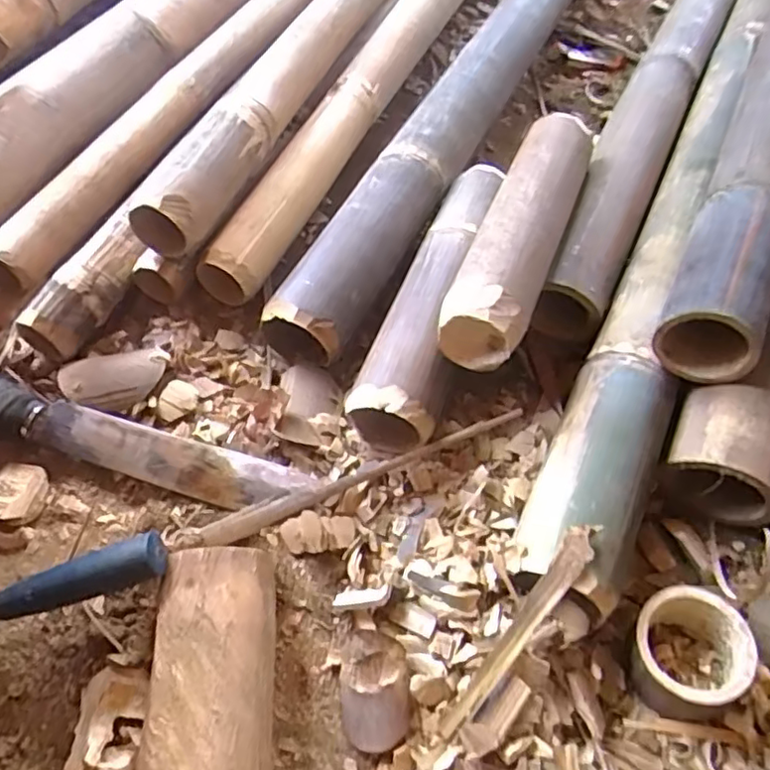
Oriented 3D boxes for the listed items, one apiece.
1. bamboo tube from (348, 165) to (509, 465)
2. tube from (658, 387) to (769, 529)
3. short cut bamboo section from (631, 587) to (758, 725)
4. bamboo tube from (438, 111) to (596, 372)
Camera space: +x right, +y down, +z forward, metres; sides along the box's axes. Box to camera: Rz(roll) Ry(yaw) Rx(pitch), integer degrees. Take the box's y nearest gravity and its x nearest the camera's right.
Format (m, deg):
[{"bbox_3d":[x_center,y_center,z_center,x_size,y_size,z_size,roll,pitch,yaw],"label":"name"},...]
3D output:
[{"bbox_3d":[0.048,-0.080,0.508,0.065,0.059,0.288,17,57,11],"label":"bamboo tube"},{"bbox_3d":[0.235,0.045,0.428,0.079,0.067,0.074,16,57,10],"label":"tube"},{"bbox_3d":[0.179,0.159,0.369,0.063,0.046,0.064,0,55,-1],"label":"short cut bamboo section"},{"bbox_3d":[0.113,-0.134,0.493,0.059,0.053,0.280,20,58,11],"label":"bamboo tube"}]

